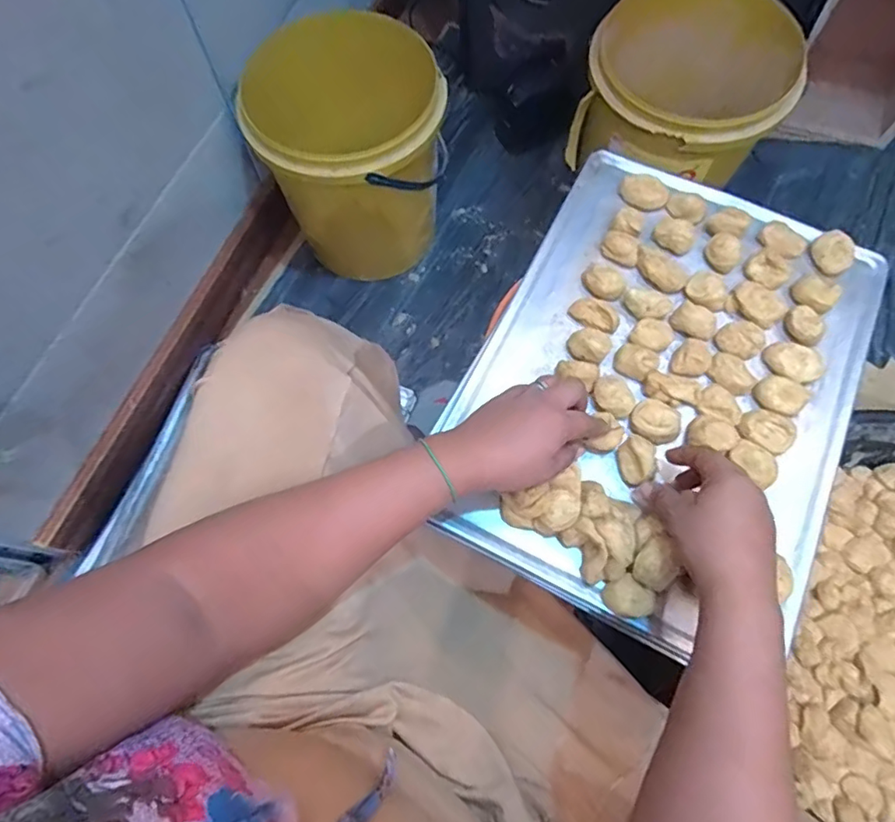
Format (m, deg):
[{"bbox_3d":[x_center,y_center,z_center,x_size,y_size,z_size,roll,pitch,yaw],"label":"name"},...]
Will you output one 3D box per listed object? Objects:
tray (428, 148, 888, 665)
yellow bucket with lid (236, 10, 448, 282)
[{"bbox_3d":[0.203,-0.031,0.509,0.323,0.043,0.437,25,70,13],"label":"tray"},{"bbox_3d":[-0.140,-0.380,0.885,0.263,0.344,0.256,-1,66,2],"label":"yellow bucket with lid"}]

